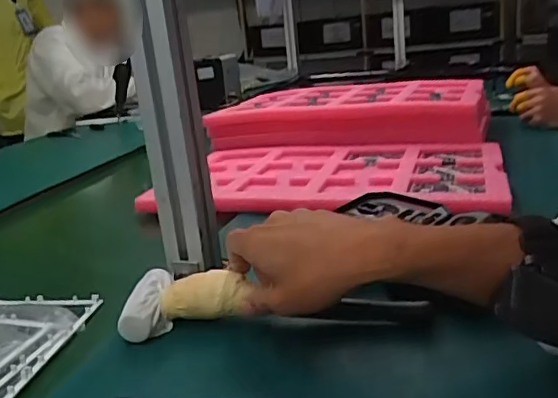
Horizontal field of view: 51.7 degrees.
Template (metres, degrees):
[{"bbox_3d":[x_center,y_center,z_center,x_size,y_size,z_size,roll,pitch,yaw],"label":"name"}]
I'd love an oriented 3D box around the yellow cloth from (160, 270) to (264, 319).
[{"bbox_3d":[-0.062,0.079,0.473,0.072,0.033,0.029,-2,16,12],"label":"yellow cloth"}]

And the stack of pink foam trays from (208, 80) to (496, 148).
[{"bbox_3d":[0.138,-0.169,1.113,0.503,0.069,0.327,1,19,22],"label":"stack of pink foam trays"}]

